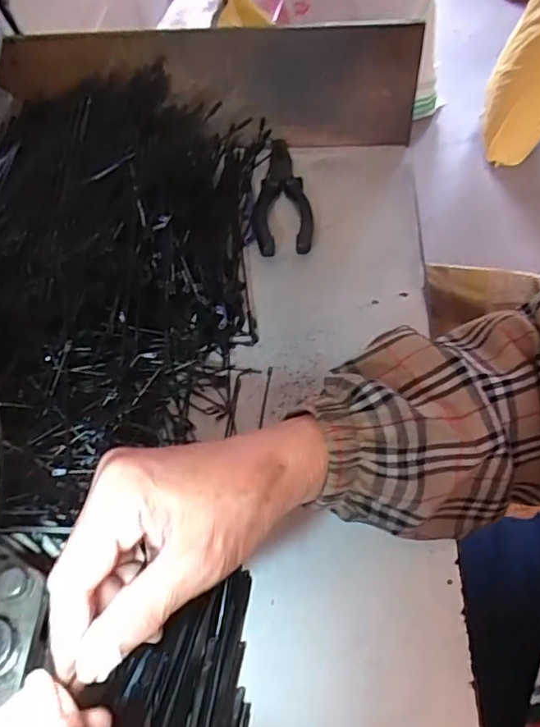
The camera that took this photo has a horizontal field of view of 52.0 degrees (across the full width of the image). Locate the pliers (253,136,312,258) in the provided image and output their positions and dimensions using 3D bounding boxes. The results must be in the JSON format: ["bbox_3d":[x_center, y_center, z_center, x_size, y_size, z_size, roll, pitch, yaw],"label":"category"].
[{"bbox_3d":[0.008,-0.161,0.516,0.051,0.014,0.179,-7,53,0],"label":"pliers"}]

